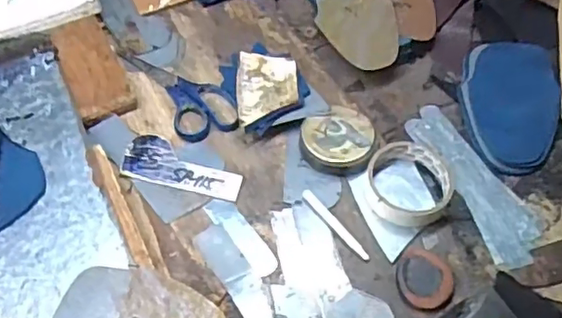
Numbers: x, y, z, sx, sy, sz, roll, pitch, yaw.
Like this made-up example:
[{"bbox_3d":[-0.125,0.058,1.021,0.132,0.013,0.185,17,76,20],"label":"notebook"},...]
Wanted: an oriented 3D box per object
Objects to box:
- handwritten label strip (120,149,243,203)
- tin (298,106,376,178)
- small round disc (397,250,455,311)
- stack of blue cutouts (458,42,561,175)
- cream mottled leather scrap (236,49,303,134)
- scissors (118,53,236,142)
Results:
[{"bbox_3d":[-0.101,0.016,0.604,0.121,0.004,0.036,12,52,4],"label":"handwritten label strip"},{"bbox_3d":[0.057,-0.019,0.620,0.073,0.025,0.072,2,57,-3],"label":"tin"},{"bbox_3d":[0.130,0.107,0.538,0.049,0.011,0.057,3,57,-3],"label":"small round disc"},{"bbox_3d":[0.256,-0.061,0.666,0.100,0.037,0.153,1,57,-4],"label":"stack of blue cutouts"},{"bbox_3d":[-0.014,-0.079,0.649,0.065,0.018,0.107,-2,57,-6],"label":"cream mottled leather scrap"},{"bbox_3d":[-0.109,-0.080,0.670,0.070,0.010,0.157,-29,64,-21],"label":"scissors"}]

